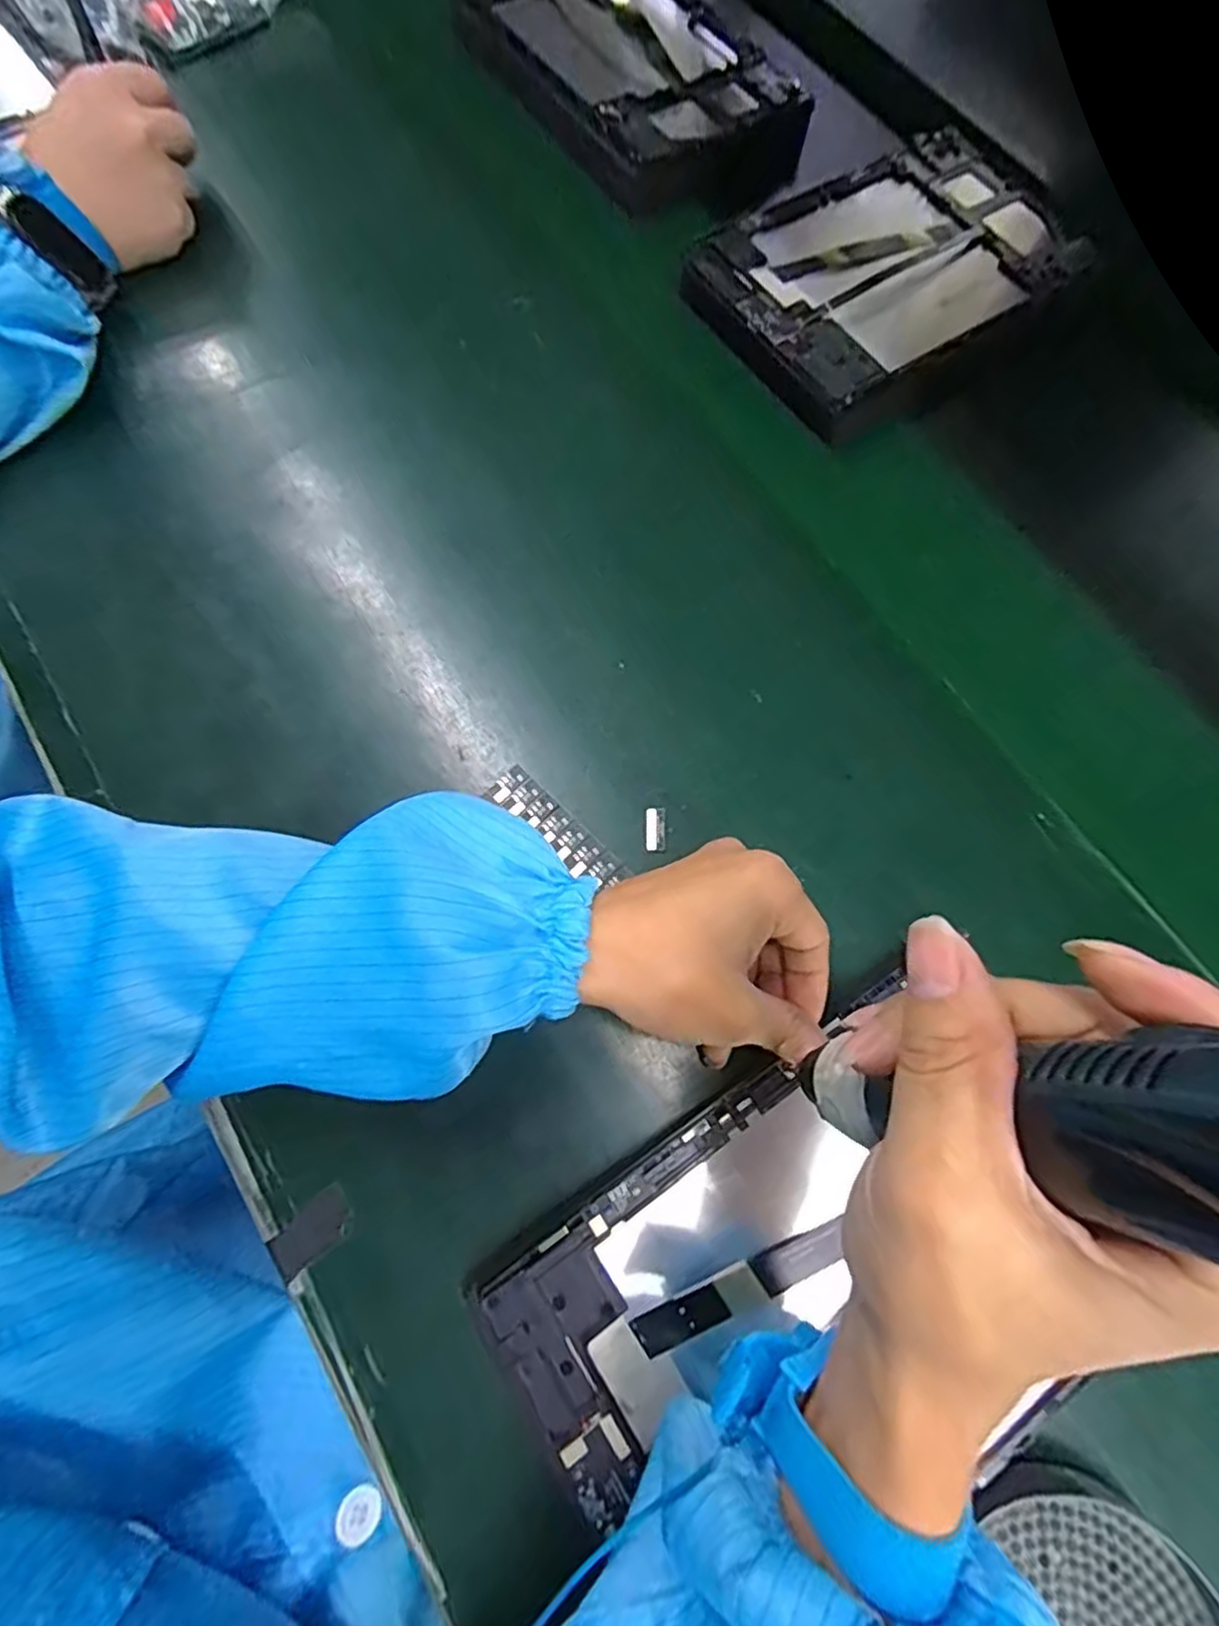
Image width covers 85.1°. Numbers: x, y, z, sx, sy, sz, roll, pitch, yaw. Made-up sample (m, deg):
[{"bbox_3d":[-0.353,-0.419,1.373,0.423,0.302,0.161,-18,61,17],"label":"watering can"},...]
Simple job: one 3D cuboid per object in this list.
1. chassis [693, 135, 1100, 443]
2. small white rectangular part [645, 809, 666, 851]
[{"bbox_3d":[0.182,-0.348,0.426,0.256,0.025,0.155,-35,77,-12],"label":"chassis"},{"bbox_3d":[0.022,0.008,0.310,0.009,0.004,0.020,1,72,-1],"label":"small white rectangular part"}]

